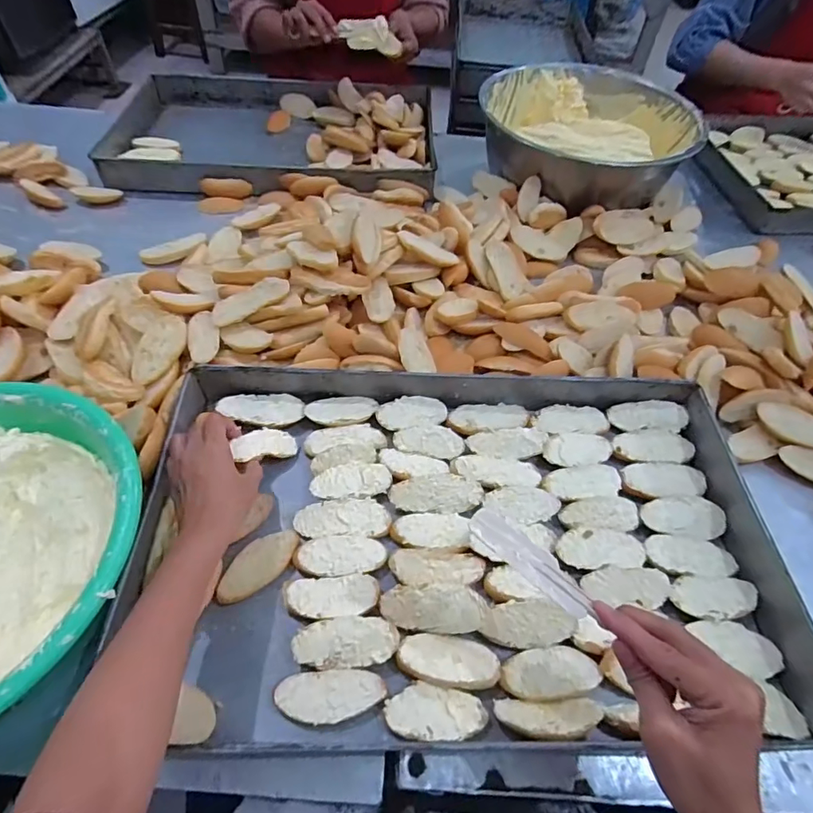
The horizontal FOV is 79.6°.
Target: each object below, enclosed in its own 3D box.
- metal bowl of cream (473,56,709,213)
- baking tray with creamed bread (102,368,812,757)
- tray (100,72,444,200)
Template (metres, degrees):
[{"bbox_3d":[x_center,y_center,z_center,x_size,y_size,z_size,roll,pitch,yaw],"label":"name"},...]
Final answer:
[{"bbox_3d":[0.325,-0.499,0.905,0.359,0.130,0.334,2,55,-3],"label":"metal bowl of cream"},{"bbox_3d":[0.053,0.125,0.501,0.605,0.058,0.373,2,55,-3],"label":"baking tray with creamed bread"},{"bbox_3d":[-0.250,-0.540,0.963,0.592,0.061,0.376,1,54,-3],"label":"tray"}]

